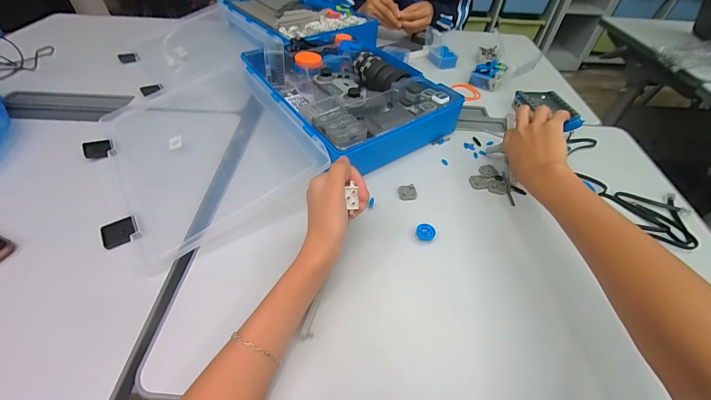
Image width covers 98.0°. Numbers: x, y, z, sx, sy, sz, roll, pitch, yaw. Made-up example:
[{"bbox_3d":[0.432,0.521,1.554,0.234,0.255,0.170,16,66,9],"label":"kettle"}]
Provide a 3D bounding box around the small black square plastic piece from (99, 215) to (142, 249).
[{"bbox_3d":[-0.295,0.040,0.387,0.040,0.007,0.043,-27,55,-24],"label":"small black square plastic piece"}]

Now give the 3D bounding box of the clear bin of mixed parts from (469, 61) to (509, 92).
[{"bbox_3d":[0.303,-0.285,0.703,0.065,0.036,0.081,26,52,20],"label":"clear bin of mixed parts"}]

